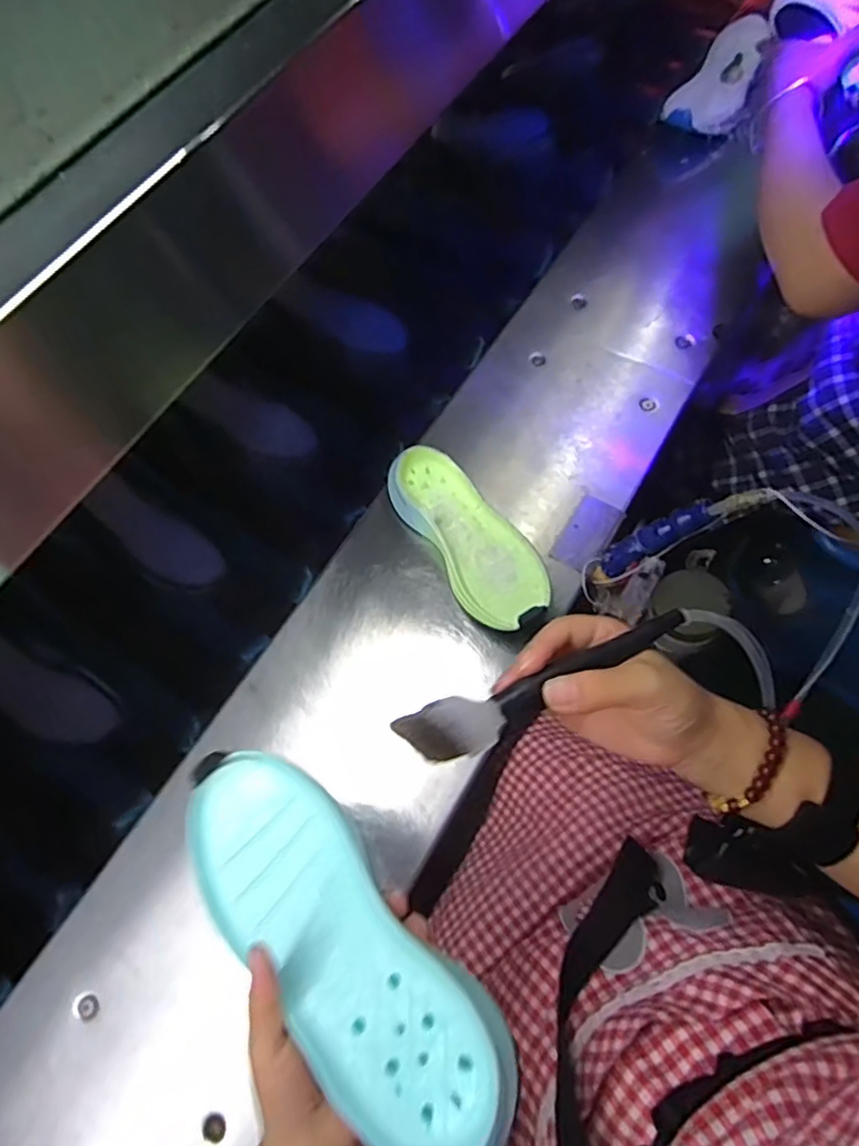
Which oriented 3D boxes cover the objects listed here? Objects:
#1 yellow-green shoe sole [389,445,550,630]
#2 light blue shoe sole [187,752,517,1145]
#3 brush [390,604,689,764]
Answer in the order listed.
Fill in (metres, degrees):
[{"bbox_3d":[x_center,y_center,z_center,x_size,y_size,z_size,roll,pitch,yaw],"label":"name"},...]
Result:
[{"bbox_3d":[0.042,-0.036,0.640,0.090,0.044,0.218,-30,68,-11],"label":"yellow-green shoe sole"},{"bbox_3d":[-0.051,0.188,0.325,0.080,0.025,0.221,-42,61,-16],"label":"light blue shoe sole"},{"bbox_3d":[0.065,0.054,0.318,0.171,0.024,0.026,-21,66,-20],"label":"brush"}]

